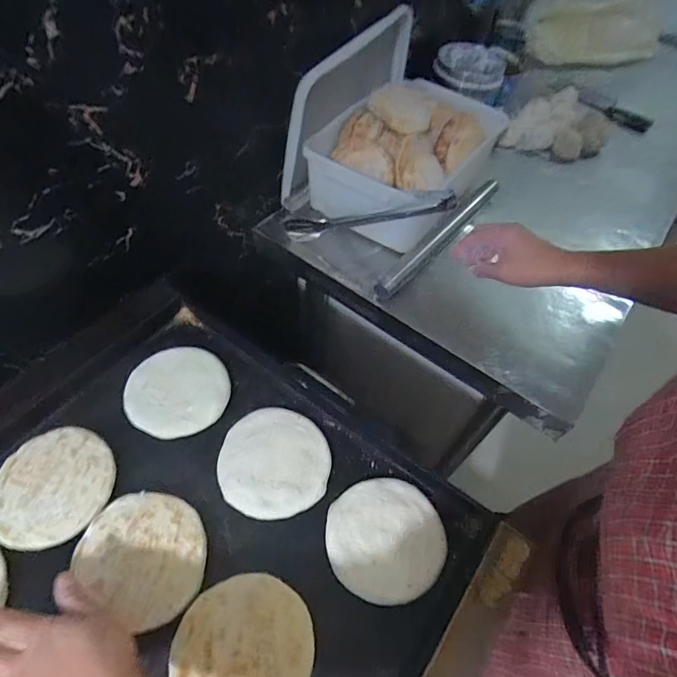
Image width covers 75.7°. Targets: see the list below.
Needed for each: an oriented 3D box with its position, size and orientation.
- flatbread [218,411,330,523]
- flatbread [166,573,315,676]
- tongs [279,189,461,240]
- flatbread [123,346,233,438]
[{"bbox_3d":[-0.074,0.142,0.512,0.125,0.011,0.125,8,54,1],"label":"flatbread"},{"bbox_3d":[-0.087,0.288,0.402,0.124,0.009,0.121,2,55,-3],"label":"flatbread"},{"bbox_3d":[0.040,-0.194,0.709,0.290,0.033,0.032,-3,51,25],"label":"tongs"},{"bbox_3d":[-0.206,0.063,0.555,0.125,0.007,0.118,-9,56,-11],"label":"flatbread"}]

